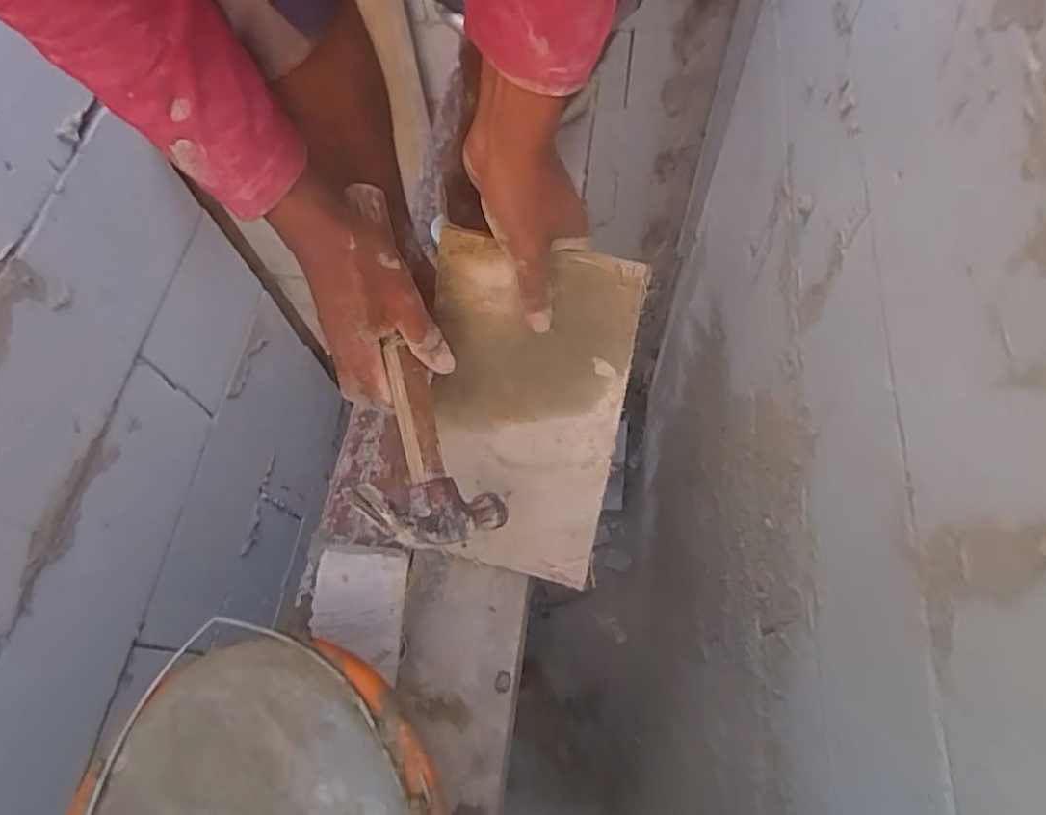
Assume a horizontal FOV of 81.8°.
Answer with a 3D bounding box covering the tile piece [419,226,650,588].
[{"bbox_3d":[-0.002,0.016,0.502,0.152,0.295,0.009,12,27,9],"label":"tile piece"}]

